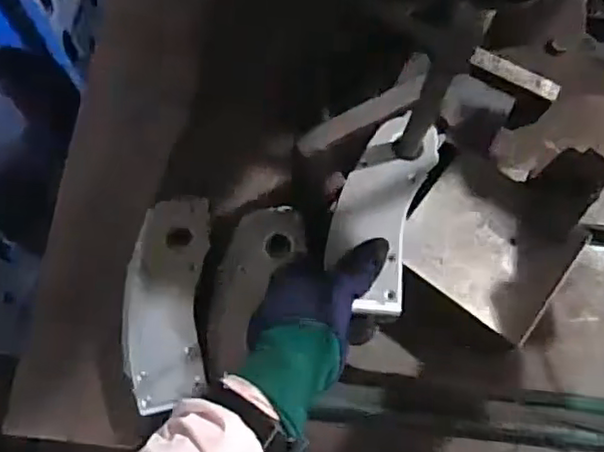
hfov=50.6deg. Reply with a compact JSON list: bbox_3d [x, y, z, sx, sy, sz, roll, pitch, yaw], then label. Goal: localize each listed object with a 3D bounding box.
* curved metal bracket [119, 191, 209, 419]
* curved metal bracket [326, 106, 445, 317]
[{"bbox_3d":[-0.122,0.067,0.569,0.074,0.014,0.185,-1,74,-1],"label":"curved metal bracket"},{"bbox_3d":[0.064,-0.013,0.517,0.072,0.012,0.165,13,73,3],"label":"curved metal bracket"}]

